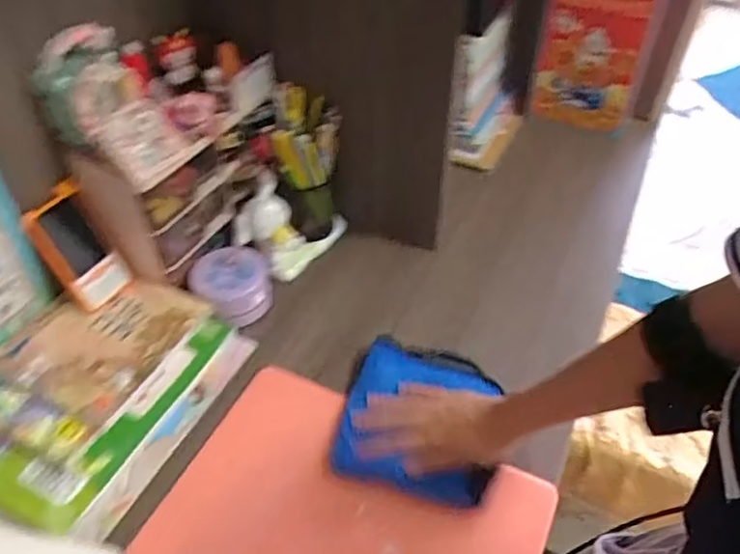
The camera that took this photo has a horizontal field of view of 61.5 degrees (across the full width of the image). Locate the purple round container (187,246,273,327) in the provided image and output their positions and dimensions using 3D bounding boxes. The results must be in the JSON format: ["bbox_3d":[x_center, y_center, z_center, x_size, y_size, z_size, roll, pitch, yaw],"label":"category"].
[{"bbox_3d":[-0.160,0.009,0.719,0.086,0.052,0.079,0,45,0],"label":"purple round container"}]

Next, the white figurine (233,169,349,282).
[{"bbox_3d":[-0.097,-0.072,0.760,0.067,0.113,0.130,25,50,23],"label":"white figurine"}]

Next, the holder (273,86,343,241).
[{"bbox_3d":[-0.073,-0.137,0.751,0.070,0.169,0.080,-1,45,-1],"label":"holder"}]

